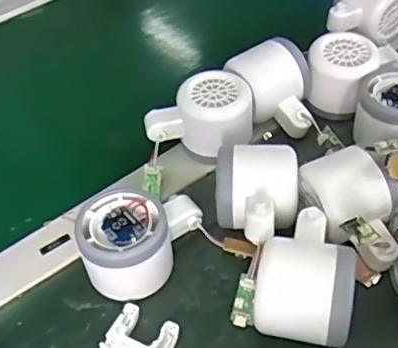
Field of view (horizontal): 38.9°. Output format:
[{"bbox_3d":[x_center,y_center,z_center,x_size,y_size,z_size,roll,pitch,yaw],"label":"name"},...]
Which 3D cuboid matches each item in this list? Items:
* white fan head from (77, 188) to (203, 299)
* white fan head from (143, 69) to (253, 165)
[{"bbox_3d":[-0.042,0.042,0.380,0.057,0.050,0.080,28,55,26],"label":"white fan head"},{"bbox_3d":[0.001,-0.046,0.455,0.080,0.049,0.055,3,48,8],"label":"white fan head"}]

